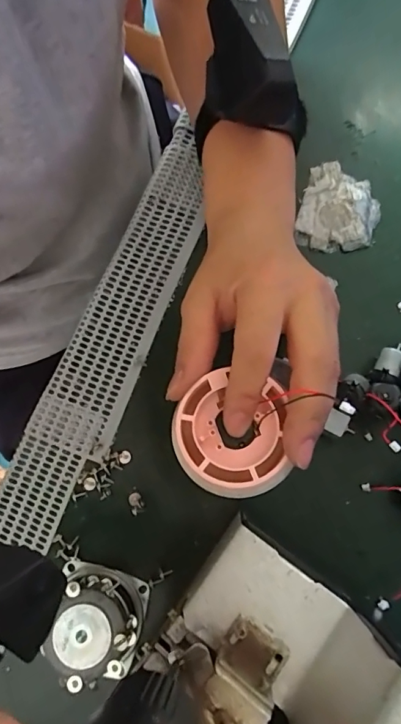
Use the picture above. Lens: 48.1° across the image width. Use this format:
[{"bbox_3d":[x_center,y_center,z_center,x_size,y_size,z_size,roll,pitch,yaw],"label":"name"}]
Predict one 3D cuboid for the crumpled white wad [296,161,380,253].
[{"bbox_3d":[0.097,-0.109,0.317,0.052,0.009,0.065,4,79,2],"label":"crumpled white wad"}]

